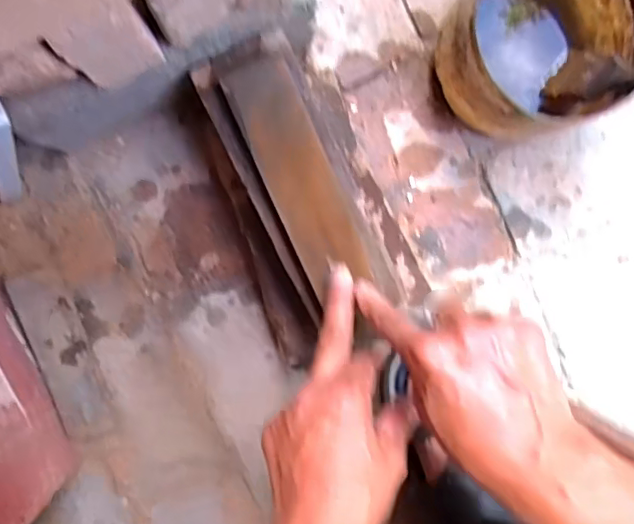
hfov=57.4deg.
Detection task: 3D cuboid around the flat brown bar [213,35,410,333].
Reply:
[{"bbox_3d":[-0.005,-0.059,0.450,0.068,0.030,0.230,-28,99,-1],"label":"flat brown bar"}]

